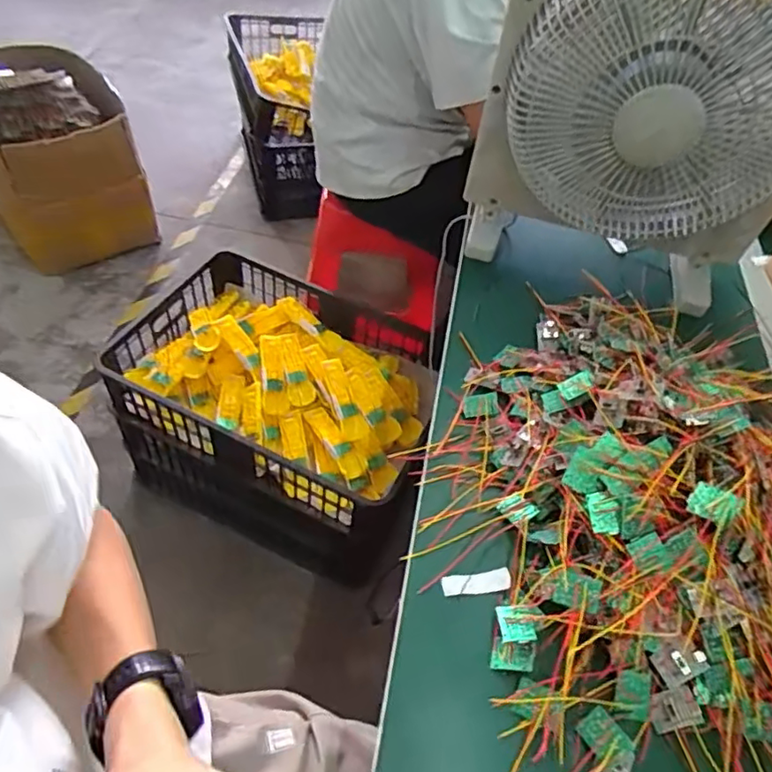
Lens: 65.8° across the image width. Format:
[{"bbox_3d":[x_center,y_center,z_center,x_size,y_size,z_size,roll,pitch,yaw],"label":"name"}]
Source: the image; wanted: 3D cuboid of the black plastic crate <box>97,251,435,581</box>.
[{"bbox_3d":[-0.206,0.071,1.259,0.586,0.381,0.413,24,52,10],"label":"black plastic crate"}]

